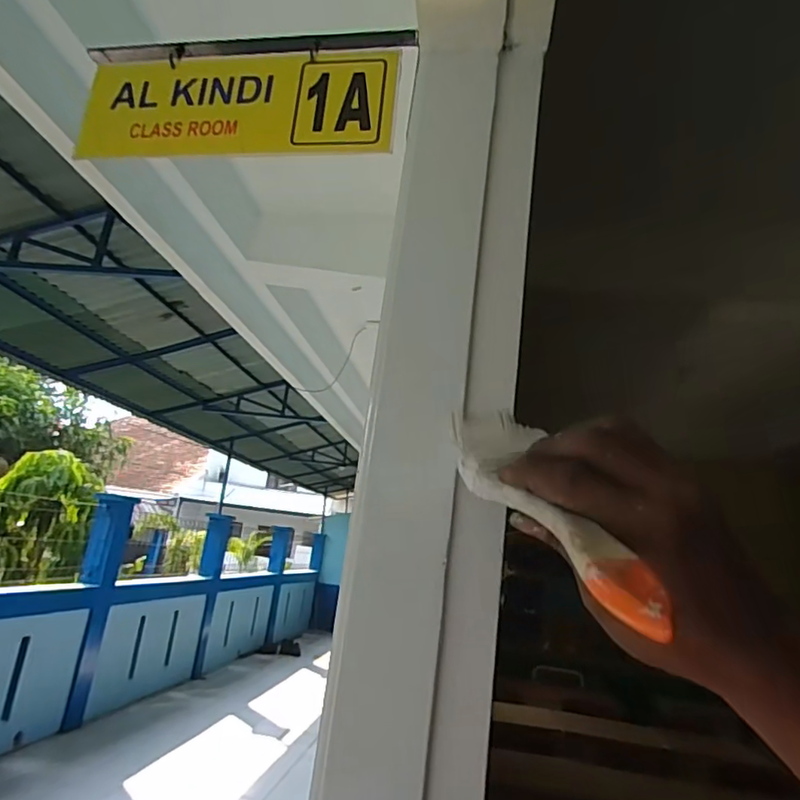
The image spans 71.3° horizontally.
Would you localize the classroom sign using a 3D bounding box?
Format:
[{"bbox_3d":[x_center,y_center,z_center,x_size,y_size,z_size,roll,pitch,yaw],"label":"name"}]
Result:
[{"bbox_3d":[-0.148,-0.281,0.517,0.296,0.136,0.013,4,-16,9],"label":"classroom sign"}]

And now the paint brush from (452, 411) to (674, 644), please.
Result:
[{"bbox_3d":[0.074,0.050,0.288,0.061,0.025,0.205,10,14,-12],"label":"paint brush"}]

